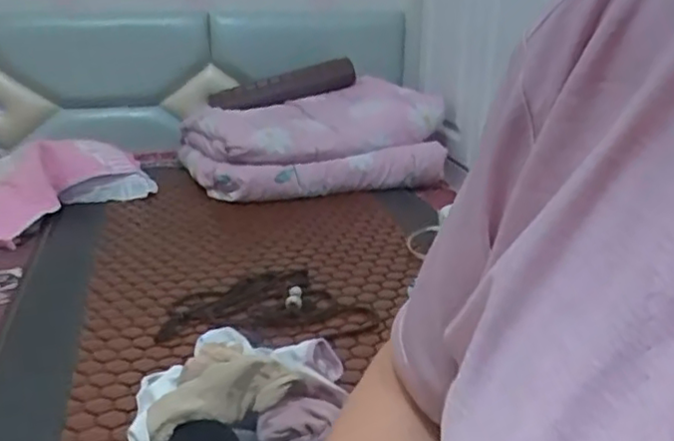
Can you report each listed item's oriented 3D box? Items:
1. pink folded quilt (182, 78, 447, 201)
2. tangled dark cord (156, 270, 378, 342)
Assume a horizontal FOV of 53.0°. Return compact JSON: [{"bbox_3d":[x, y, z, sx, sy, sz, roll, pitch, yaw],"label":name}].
[{"bbox_3d":[-0.063,-0.194,1.646,0.575,0.212,0.382,-5,21,-18],"label":"pink folded quilt"},{"bbox_3d":[-0.096,0.119,1.006,0.290,0.017,0.182,0,20,-2],"label":"tangled dark cord"}]

